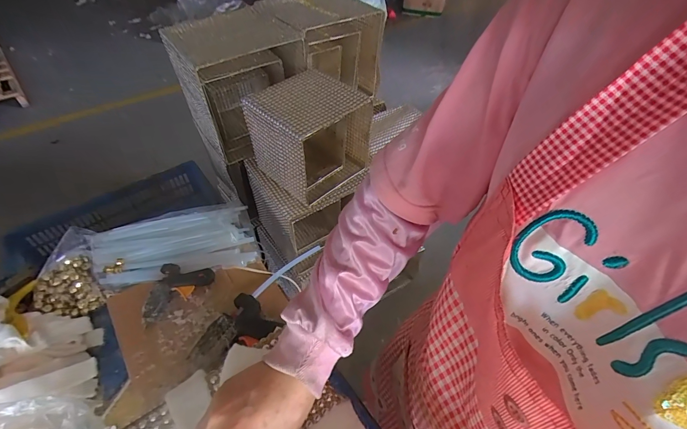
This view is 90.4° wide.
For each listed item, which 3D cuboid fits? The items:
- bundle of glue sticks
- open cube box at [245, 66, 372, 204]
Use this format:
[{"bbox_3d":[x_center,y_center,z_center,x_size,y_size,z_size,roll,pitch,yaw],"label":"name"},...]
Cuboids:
[{"bbox_3d":[-0.406,0.074,0.813,0.369,0.033,0.196,-11,52,-12],"label":"bundle of glue sticks"},{"bbox_3d":[-0.082,-0.197,0.852,0.253,0.207,0.243,-35,60,-27],"label":"open cube box"}]

